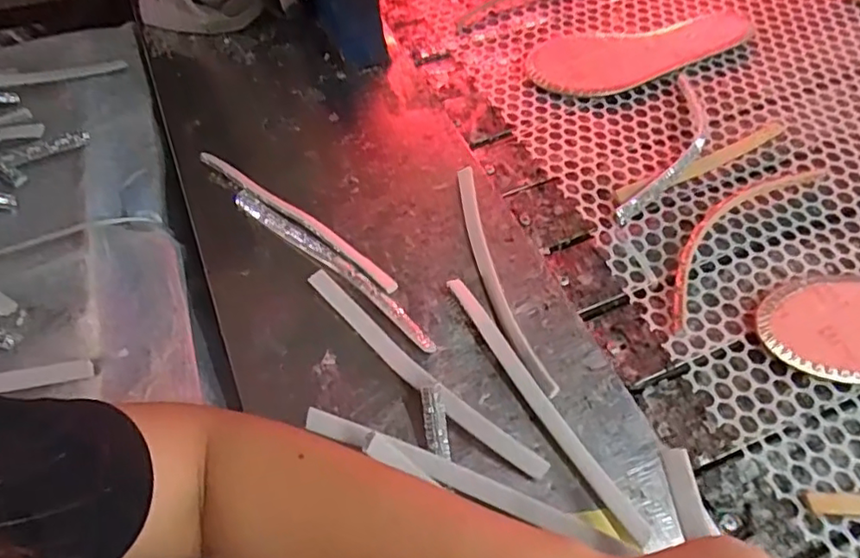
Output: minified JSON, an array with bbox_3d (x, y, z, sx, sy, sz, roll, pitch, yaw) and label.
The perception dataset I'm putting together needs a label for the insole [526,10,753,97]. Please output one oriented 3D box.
[{"bbox_3d":[0.214,-0.226,0.609,0.231,0.010,0.088,-10,57,-4],"label":"insole"}]

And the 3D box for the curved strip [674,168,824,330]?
[{"bbox_3d":[0.244,-0.039,0.492,0.209,0.008,0.044,-40,64,-21],"label":"curved strip"}]

